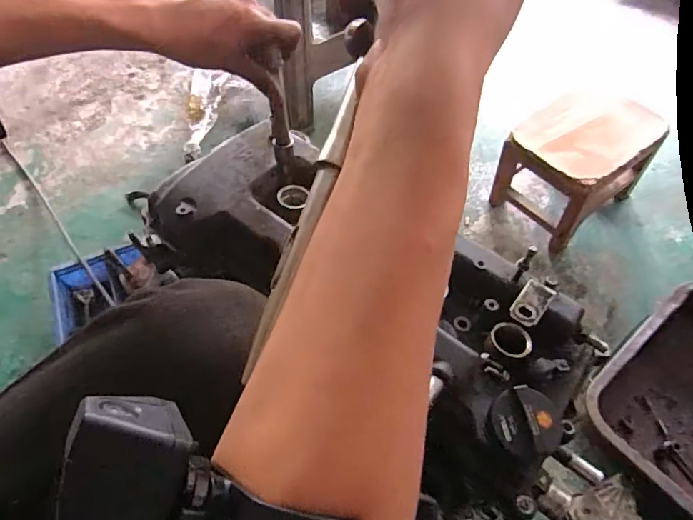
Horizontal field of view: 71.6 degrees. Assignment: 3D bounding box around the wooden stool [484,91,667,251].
[{"bbox_3d":[0.552,-0.234,1.159,0.315,0.229,0.234,-34,62,-17],"label":"wooden stool"}]

